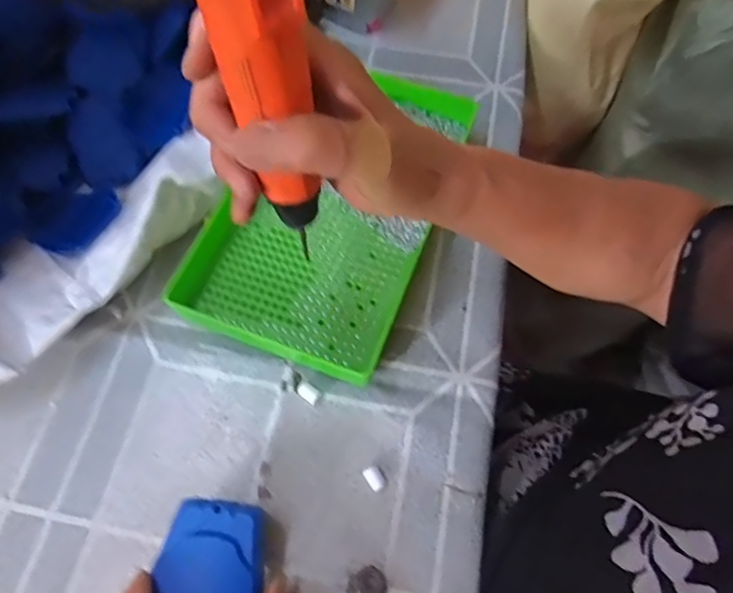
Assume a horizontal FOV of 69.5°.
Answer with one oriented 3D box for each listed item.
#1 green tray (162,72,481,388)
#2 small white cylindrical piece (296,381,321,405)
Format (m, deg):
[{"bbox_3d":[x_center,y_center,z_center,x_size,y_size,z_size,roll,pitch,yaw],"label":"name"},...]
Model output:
[{"bbox_3d":[-0.027,-0.069,0.393,0.151,0.043,0.240,20,66,7],"label":"green tray"},{"bbox_3d":[-0.038,0.064,0.352,0.017,0.007,0.010,34,68,12],"label":"small white cylindrical piece"}]

